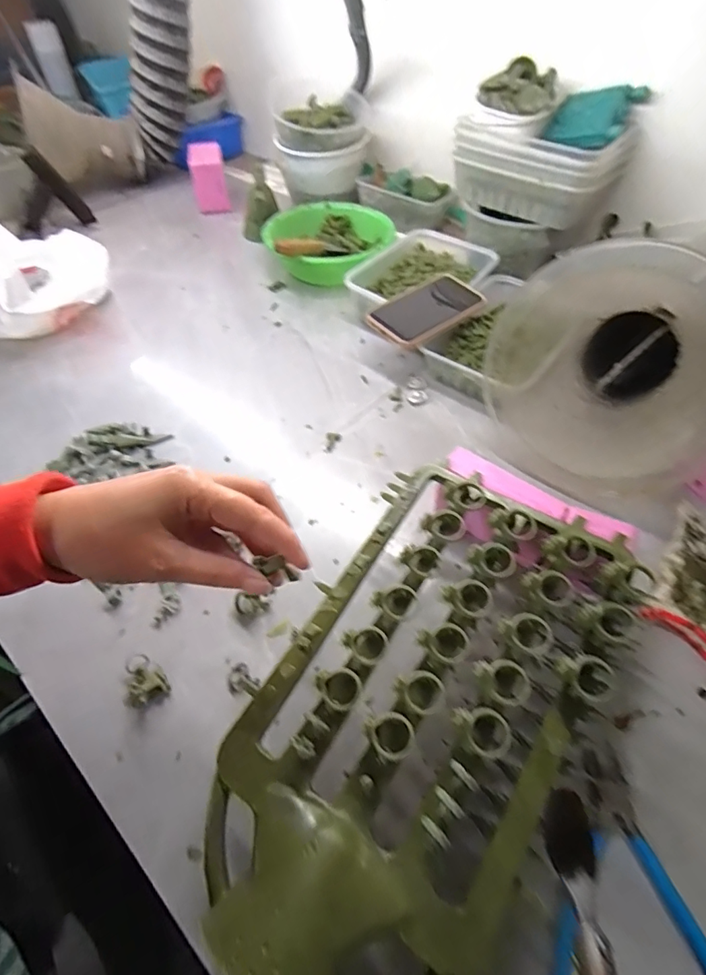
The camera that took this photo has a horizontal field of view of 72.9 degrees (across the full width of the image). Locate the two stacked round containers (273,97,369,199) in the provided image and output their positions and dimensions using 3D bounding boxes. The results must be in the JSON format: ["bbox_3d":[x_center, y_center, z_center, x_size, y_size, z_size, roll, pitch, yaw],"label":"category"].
[{"bbox_3d":[-0.055,-0.592,0.849,0.155,0.120,0.132,-4,51,-1],"label":"two stacked round containers"}]

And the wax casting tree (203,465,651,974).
[{"bbox_3d":[0.047,0.125,0.305,0.186,0.049,0.327,27,56,21],"label":"wax casting tree"}]

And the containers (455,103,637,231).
[{"bbox_3d":[0.255,-0.439,0.669,0.201,0.143,0.126,33,59,25],"label":"containers"}]

